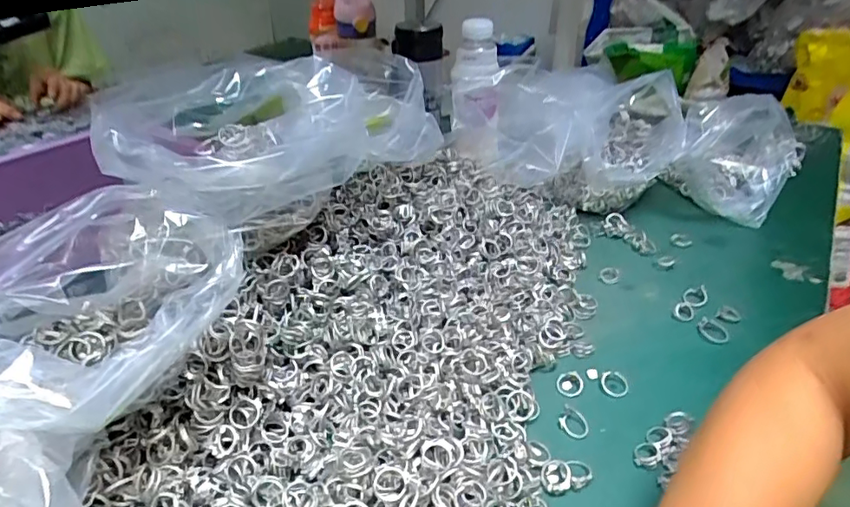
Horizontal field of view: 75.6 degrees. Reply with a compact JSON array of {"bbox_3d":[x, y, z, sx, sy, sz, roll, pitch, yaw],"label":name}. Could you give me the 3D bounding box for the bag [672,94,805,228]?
[{"bbox_3d":[0.380,-0.124,0.666,0.115,0.128,0.137,18,37,23],"label":"bag"}]

